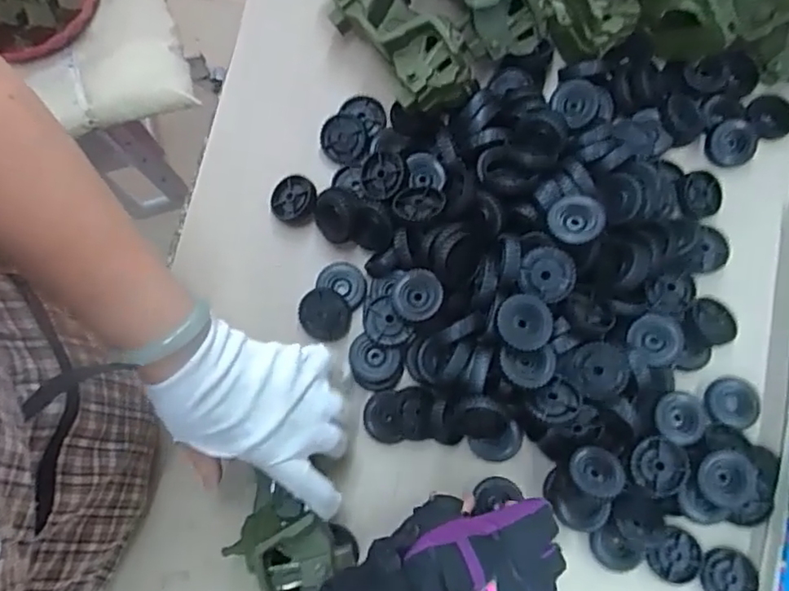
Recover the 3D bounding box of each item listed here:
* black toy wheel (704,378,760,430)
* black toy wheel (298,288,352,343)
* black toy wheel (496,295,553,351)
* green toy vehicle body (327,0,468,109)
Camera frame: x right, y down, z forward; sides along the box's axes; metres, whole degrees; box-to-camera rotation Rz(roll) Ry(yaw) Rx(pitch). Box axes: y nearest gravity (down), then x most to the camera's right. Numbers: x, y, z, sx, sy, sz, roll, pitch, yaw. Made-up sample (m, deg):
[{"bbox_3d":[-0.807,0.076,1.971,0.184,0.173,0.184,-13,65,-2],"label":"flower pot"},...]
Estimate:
[{"bbox_3d":[0.284,0.091,0.506,0.036,0.010,0.040,33,80,7],"label":"black toy wheel"},{"bbox_3d":[-0.061,0.017,0.522,0.045,0.010,0.044,4,99,4],"label":"black toy wheel"},{"bbox_3d":[0.098,0.021,0.458,0.040,0.014,0.041,0,78,0],"label":"black toy wheel"},{"bbox_3d":[-0.001,-0.240,0.537,0.071,0.084,0.183,-33,80,-6],"label":"green toy vehicle body"}]

